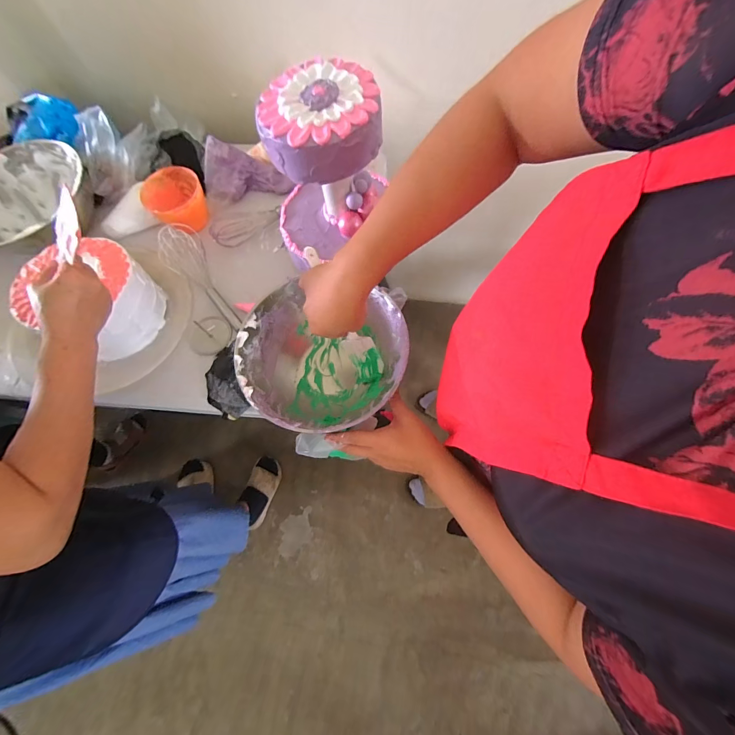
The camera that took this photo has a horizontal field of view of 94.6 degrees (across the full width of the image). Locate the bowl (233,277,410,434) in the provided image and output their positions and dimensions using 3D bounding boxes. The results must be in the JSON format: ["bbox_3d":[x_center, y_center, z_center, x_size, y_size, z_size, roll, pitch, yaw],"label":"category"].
[{"bbox_3d":[-0.069,-0.004,0.515,0.237,0.102,0.211,13,69,6],"label":"bowl"}]

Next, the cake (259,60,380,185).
[{"bbox_3d":[-0.059,-0.309,0.422,0.147,0.058,0.144,-8,70,0],"label":"cake"}]

